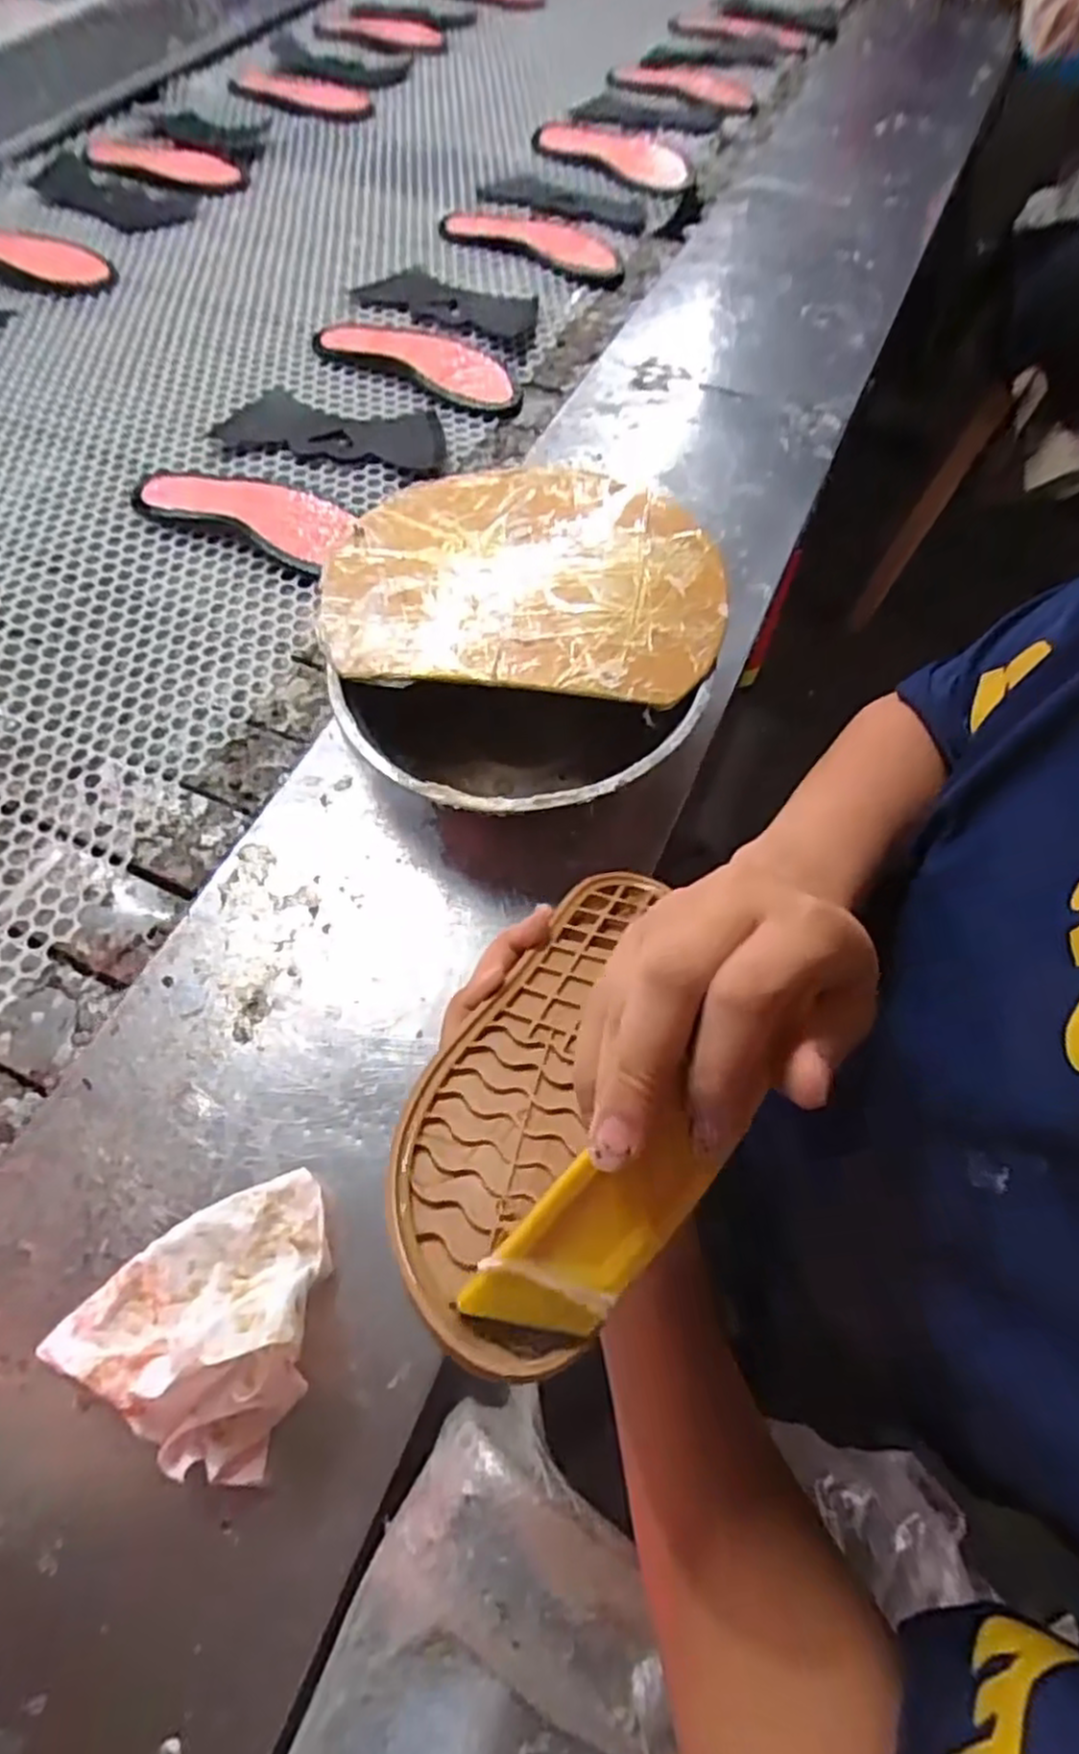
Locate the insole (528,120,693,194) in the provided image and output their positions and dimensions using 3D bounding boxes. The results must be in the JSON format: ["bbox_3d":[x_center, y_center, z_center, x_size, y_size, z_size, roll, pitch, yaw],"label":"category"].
[{"bbox_3d":[0.083,-0.898,0.921,0.217,0.012,0.103,41,69,18],"label":"insole"}]

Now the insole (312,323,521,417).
[{"bbox_3d":[-0.114,-0.510,0.723,0.234,0.013,0.087,26,65,12],"label":"insole"}]

